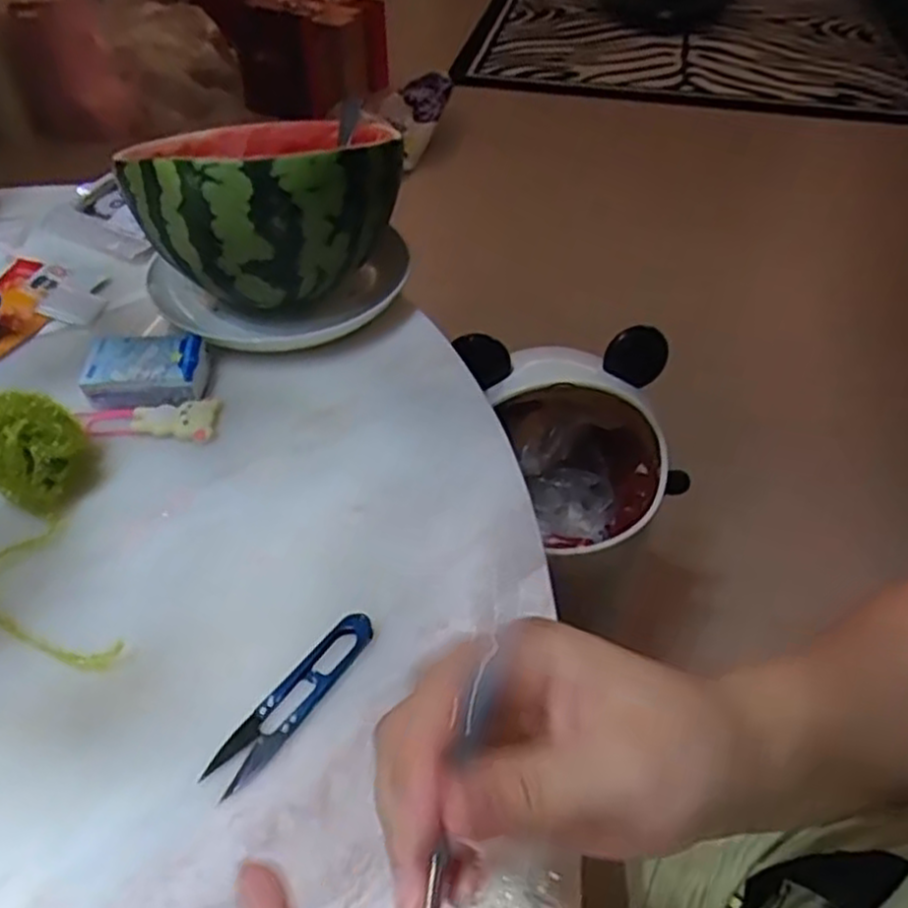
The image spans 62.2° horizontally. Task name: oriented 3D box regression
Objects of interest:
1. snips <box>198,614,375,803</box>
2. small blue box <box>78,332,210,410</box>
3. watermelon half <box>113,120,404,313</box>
[{"bbox_3d":[-0.076,0.115,0.359,0.020,0.007,0.101,29,51,25],"label":"snips"},{"bbox_3d":[-0.209,-0.057,0.514,0.077,0.026,0.055,-4,45,-5],"label":"small blue box"},{"bbox_3d":[-0.134,-0.196,0.546,0.175,0.104,0.180,-10,46,-11],"label":"watermelon half"}]

